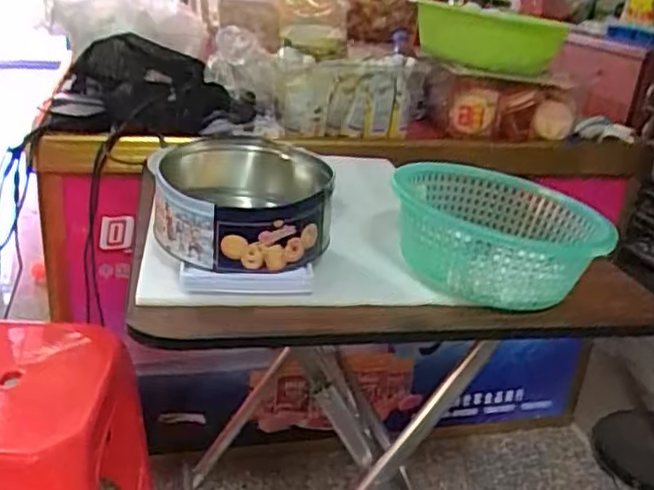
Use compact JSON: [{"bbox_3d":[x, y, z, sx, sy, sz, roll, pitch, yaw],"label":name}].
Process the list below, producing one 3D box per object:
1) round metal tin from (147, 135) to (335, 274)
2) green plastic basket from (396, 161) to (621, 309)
[{"bbox_3d":[-0.089,-0.048,0.733,0.174,0.074,0.209,2,23,-9],"label":"round metal tin"},{"bbox_3d":[0.184,-0.012,0.753,0.212,0.082,0.220,5,23,-1],"label":"green plastic basket"}]

